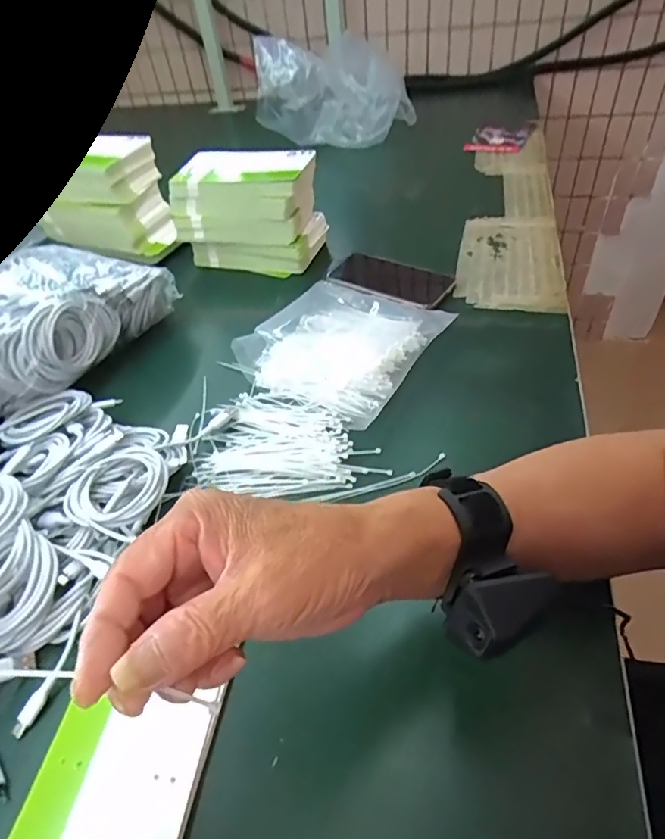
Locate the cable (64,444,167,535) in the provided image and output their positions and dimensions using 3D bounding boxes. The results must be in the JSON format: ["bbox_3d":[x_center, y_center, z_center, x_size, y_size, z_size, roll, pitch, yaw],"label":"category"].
[{"bbox_3d":[-0.175,0.055,0.422,0.074,0.017,0.076,-4,44,4],"label":"cable"}]

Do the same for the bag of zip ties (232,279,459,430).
[{"bbox_3d":[0.010,-0.092,0.578,0.189,0.033,0.199,23,52,29],"label":"bag of zip ties"}]

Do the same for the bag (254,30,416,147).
[{"bbox_3d":[0.010,-0.615,0.965,0.270,0.155,0.149,6,46,14],"label":"bag"}]

